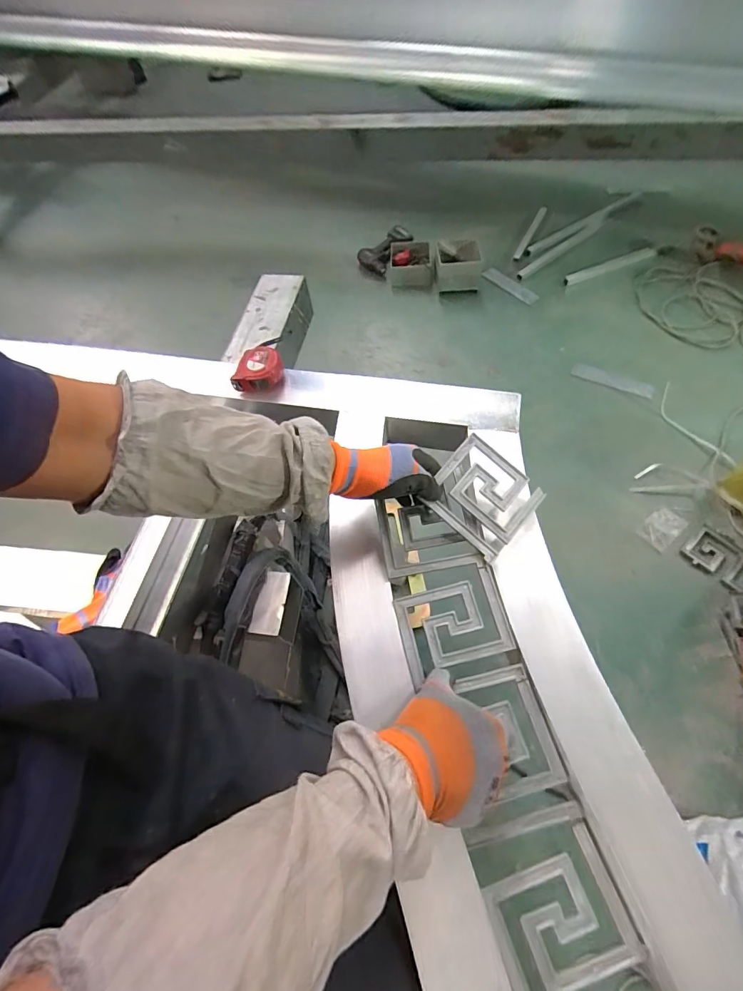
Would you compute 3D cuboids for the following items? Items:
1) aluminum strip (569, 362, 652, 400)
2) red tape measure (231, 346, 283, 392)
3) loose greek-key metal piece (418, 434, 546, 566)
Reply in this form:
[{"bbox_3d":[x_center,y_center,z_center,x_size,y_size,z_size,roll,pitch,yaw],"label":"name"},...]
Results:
[{"bbox_3d":[0.747,-0.358,1.304,0.238,0.006,0.058,26,70,19],"label":"aluminum strip"},{"bbox_3d":[-0.174,-0.196,0.646,0.075,0.036,0.069,-3,62,4],"label":"red tape measure"},{"bbox_3d":[0.133,0.001,0.506,0.116,0.019,0.112,43,79,4],"label":"loose greek-key metal piece"}]

